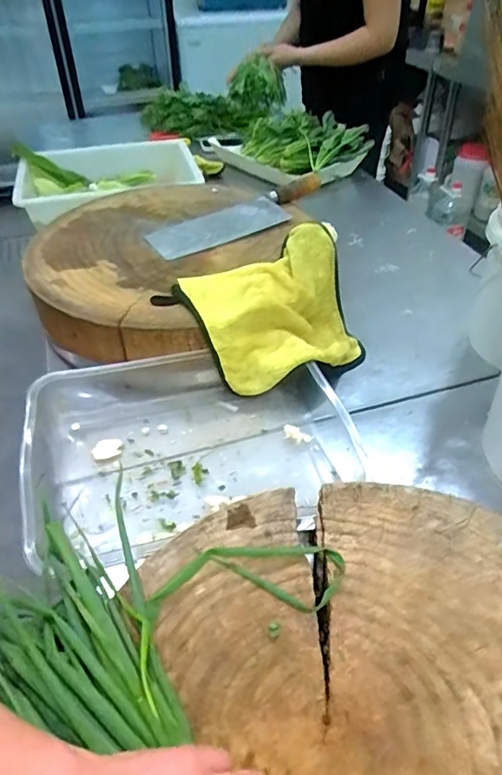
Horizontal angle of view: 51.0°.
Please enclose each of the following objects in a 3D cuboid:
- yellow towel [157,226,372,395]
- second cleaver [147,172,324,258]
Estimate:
[{"bbox_3d":[0.023,-0.096,0.711,0.265,0.147,0.179,-13,44,-14],"label":"yellow towel"},{"bbox_3d":[-0.020,-0.277,0.851,0.299,0.030,0.098,-25,47,-8],"label":"second cleaver"}]

